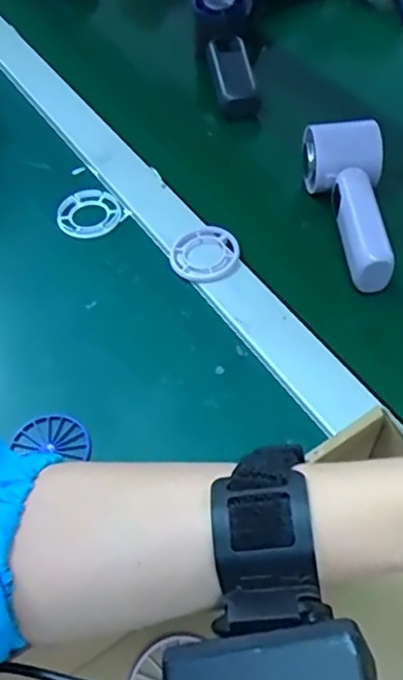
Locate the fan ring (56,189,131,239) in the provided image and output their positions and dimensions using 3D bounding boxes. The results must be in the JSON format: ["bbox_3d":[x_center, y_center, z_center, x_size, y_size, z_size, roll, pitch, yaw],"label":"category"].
[{"bbox_3d":[-0.093,-0.107,0.525,0.055,0.008,0.047,-22,56,-12],"label":"fan ring"}]

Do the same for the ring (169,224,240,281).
[{"bbox_3d":[0.002,-0.068,0.486,0.054,0.005,0.051,-2,54,3],"label":"ring"}]

